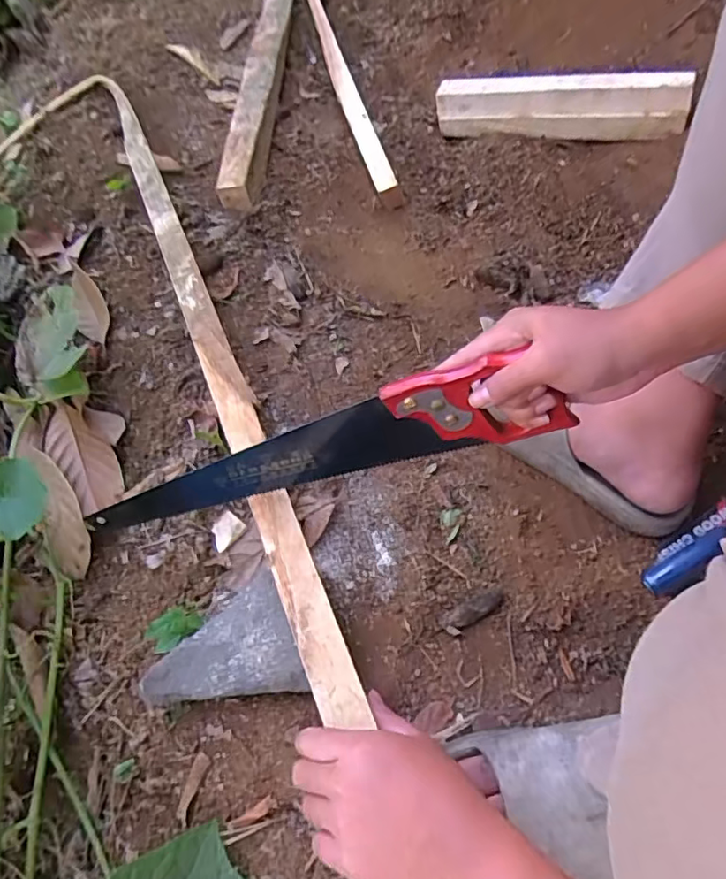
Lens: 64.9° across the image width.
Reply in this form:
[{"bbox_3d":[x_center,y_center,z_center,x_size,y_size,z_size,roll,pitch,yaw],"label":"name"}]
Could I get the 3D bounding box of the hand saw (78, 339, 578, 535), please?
[{"bbox_3d":[-0.059,0.019,0.513,0.451,0.080,0.026,-17,49,17],"label":"hand saw"}]

